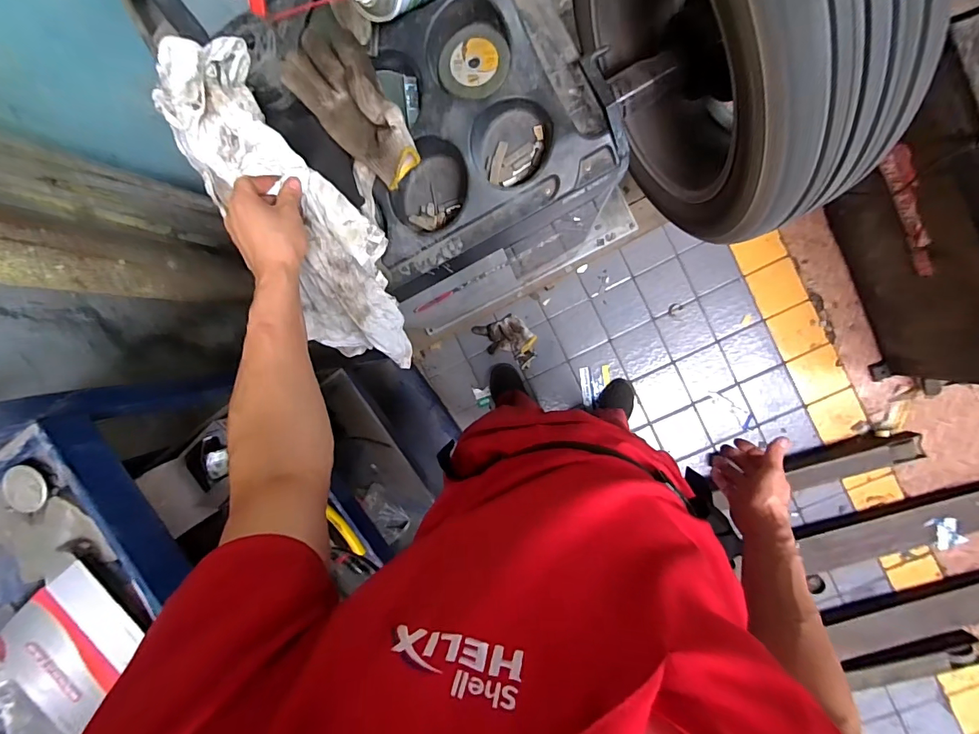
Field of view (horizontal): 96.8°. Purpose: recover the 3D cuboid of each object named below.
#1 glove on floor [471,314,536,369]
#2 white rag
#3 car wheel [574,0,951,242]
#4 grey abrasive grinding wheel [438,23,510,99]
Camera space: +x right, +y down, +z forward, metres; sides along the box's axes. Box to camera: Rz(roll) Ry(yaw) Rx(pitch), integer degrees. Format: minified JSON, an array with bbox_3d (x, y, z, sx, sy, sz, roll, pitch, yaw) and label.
[{"bbox_3d":[0.062,-0.096,1.469,0.228,0.039,0.150,39,98,3],"label":"glove on floor"},{"bbox_3d":[-0.244,-0.173,0.596,0.161,0.094,0.474,-25,121,8],"label":"white rag"},{"bbox_3d":[0.346,-0.482,0.649,0.192,0.494,0.546,-26,90,8],"label":"car wheel"},{"bbox_3d":[-0.022,-0.408,0.584,0.093,0.015,0.094,1,94,7],"label":"grey abrasive grinding wheel"}]

